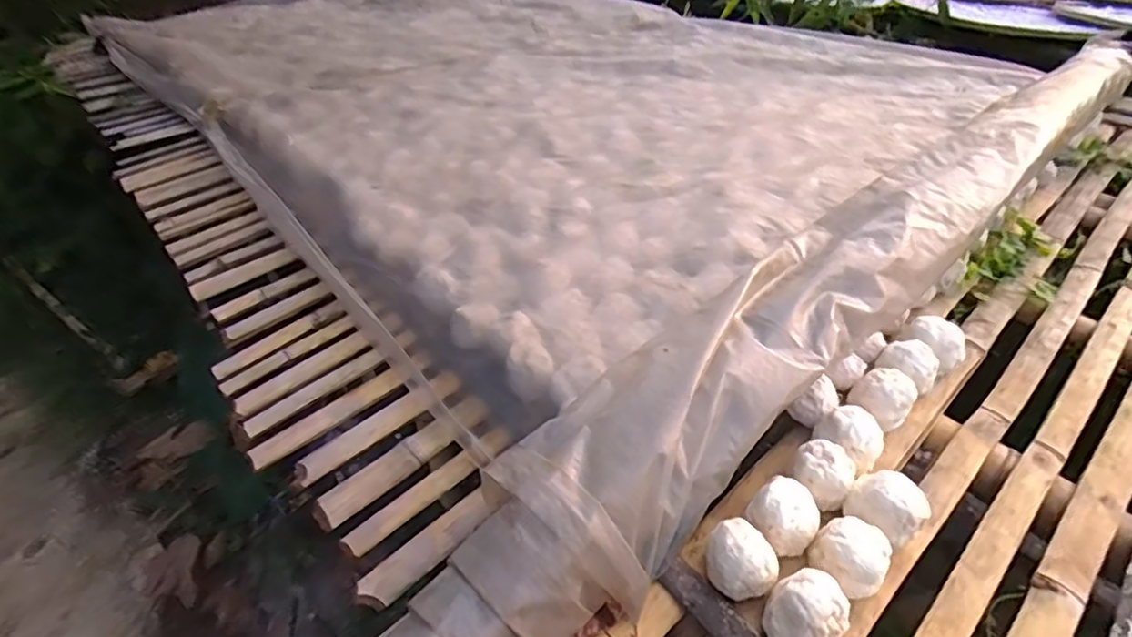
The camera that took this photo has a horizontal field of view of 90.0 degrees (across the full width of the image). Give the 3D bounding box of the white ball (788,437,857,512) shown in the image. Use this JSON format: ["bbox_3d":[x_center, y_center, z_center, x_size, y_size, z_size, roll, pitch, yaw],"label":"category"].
[{"bbox_3d":[0.294,0.183,0.654,0.066,0.067,0.062,22,49,27],"label":"white ball"}]

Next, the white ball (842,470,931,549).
[{"bbox_3d":[0.351,0.207,0.621,0.072,0.071,0.069,-3,42,3],"label":"white ball"}]

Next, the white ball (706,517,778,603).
[{"bbox_3d":[0.181,0.249,0.584,0.063,0.067,0.071,-32,48,-28],"label":"white ball"}]

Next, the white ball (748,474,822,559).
[{"bbox_3d":[0.238,0.216,0.621,0.071,0.065,0.078,22,49,27],"label":"white ball"}]

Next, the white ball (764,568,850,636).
[{"bbox_3d":[0.230,0.284,0.542,0.069,0.068,0.078,27,51,30],"label":"white ball"}]

